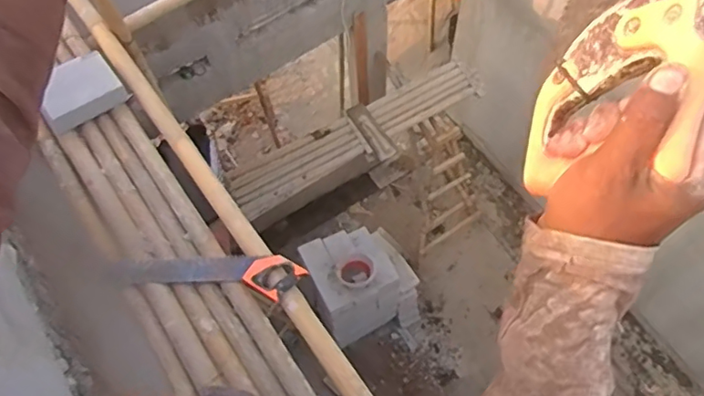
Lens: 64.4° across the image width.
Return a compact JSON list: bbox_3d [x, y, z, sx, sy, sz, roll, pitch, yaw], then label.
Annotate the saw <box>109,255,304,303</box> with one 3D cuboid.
[{"bbox_3d":[-0.398,0.201,1.542,0.533,0.039,0.124,5,65,6],"label":"saw"}]

